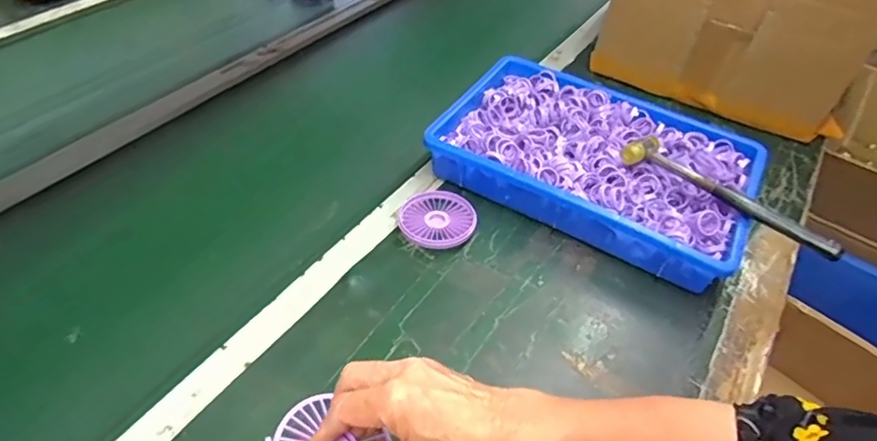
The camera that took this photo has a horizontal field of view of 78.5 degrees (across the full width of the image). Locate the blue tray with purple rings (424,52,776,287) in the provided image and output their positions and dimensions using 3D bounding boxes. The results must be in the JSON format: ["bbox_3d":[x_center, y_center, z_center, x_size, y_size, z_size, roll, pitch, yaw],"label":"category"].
[{"bbox_3d":[0.190,-0.080,0.670,0.363,0.066,0.237,24,49,19],"label":"blue tray with purple rings"}]

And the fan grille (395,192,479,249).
[{"bbox_3d":[-0.001,-0.002,0.617,0.088,0.019,0.085,-13,49,-14],"label":"fan grille"}]

